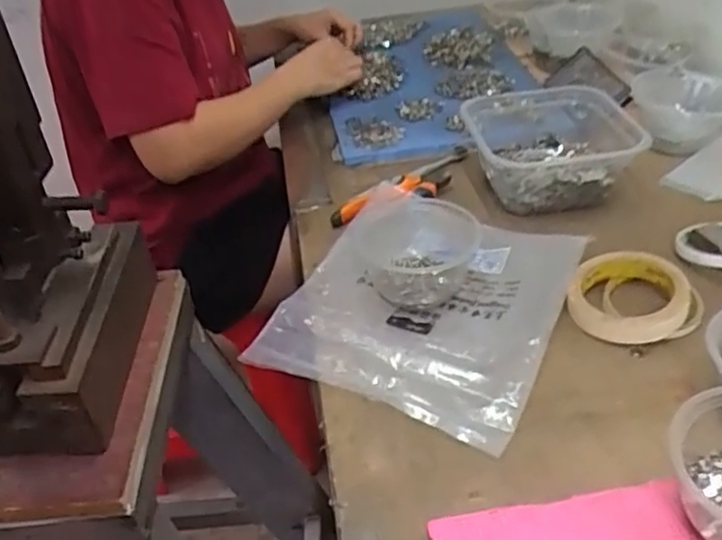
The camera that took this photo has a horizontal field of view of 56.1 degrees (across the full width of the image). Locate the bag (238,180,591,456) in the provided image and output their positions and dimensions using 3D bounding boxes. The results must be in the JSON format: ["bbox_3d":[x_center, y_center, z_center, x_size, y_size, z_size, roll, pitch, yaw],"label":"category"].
[{"bbox_3d":[0.058,0.013,0.617,0.235,0.045,0.261,14,42,25],"label":"bag"}]

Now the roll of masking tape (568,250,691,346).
[{"bbox_3d":[0.230,0.022,0.594,0.094,0.038,0.091,-4,37,3],"label":"roll of masking tape"}]

